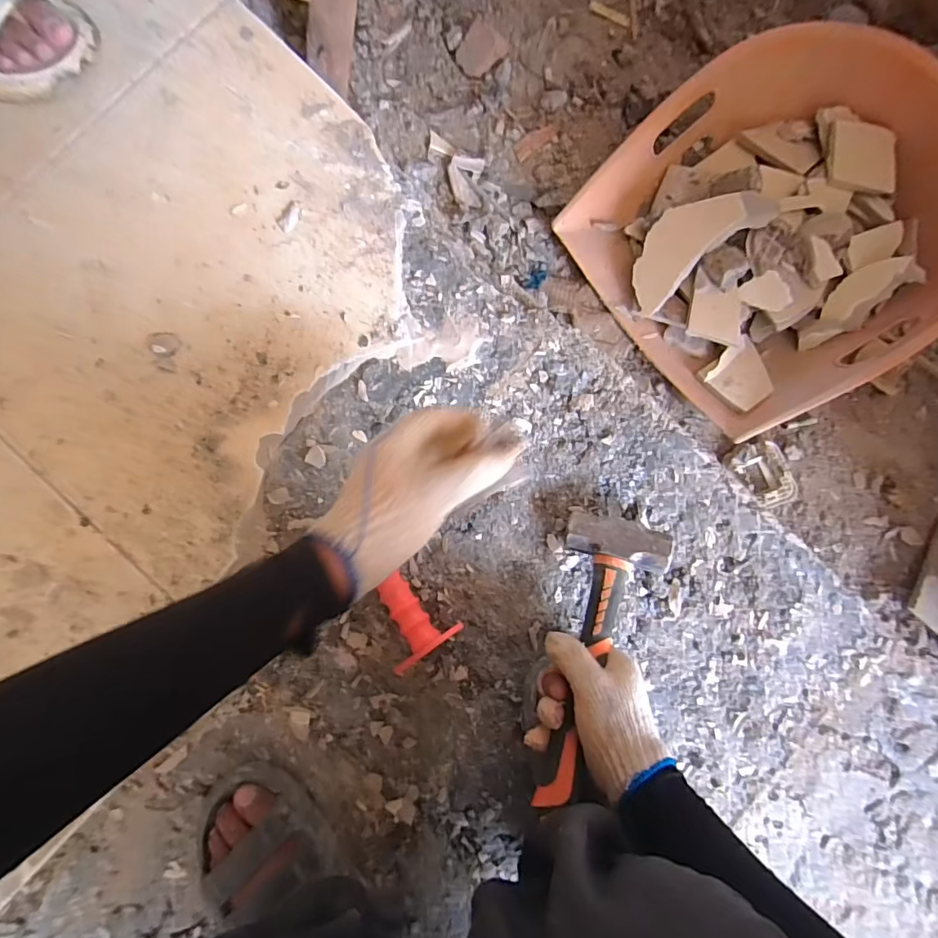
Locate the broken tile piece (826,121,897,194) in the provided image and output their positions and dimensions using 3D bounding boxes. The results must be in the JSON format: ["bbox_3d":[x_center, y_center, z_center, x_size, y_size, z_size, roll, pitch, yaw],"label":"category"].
[{"bbox_3d":[0.468,-0.371,0.582,0.071,0.014,0.090,6,87,13],"label":"broken tile piece"}]

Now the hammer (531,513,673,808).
[{"bbox_3d":[0.116,0.172,0.459,0.090,0.037,0.259,18,74,-1],"label":"hammer"}]

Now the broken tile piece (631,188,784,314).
[{"bbox_3d":[0.270,-0.281,0.599,0.177,0.019,0.085,-37,90,15],"label":"broken tile piece"}]

